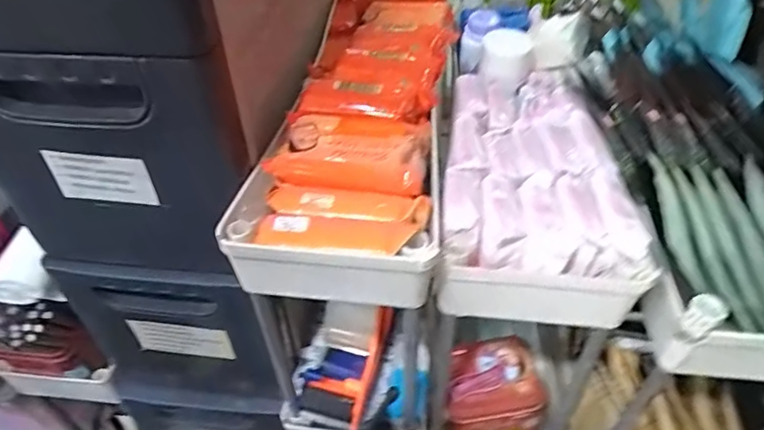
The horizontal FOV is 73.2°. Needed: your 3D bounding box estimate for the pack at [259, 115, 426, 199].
[{"bbox_3d":[-0.020,-0.042,0.354,0.099,0.023,0.062,5,43,7],"label":"pack"}]

